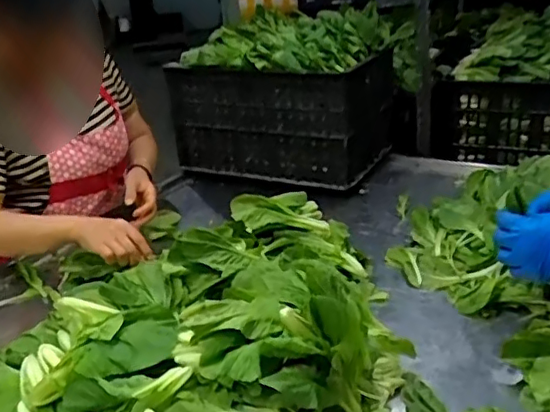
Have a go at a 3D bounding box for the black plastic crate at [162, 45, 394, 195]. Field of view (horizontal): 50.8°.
[{"bbox_3d":[0.014,-0.223,1.398,0.453,0.257,0.321,12,28,34],"label":"black plastic crate"}]

